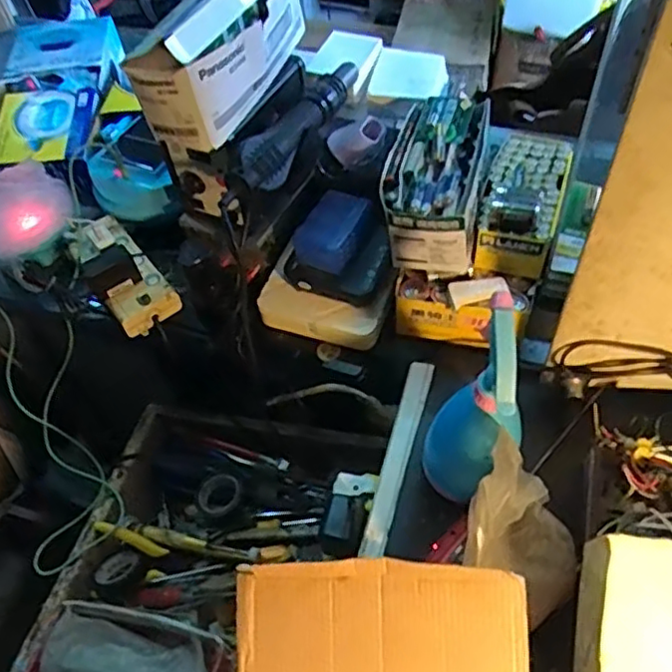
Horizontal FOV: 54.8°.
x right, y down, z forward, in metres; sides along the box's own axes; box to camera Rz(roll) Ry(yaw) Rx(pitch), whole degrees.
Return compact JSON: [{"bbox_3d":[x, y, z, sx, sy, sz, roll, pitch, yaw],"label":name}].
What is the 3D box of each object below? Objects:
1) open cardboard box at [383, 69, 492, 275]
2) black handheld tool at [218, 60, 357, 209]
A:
[{"bbox_3d":[0.105,-0.164,0.688,0.101,0.079,0.188,6,55,9],"label":"open cardboard box"},{"bbox_3d":[-0.040,-0.211,0.652,0.036,0.045,0.241,23,60,20],"label":"black handheld tool"}]

